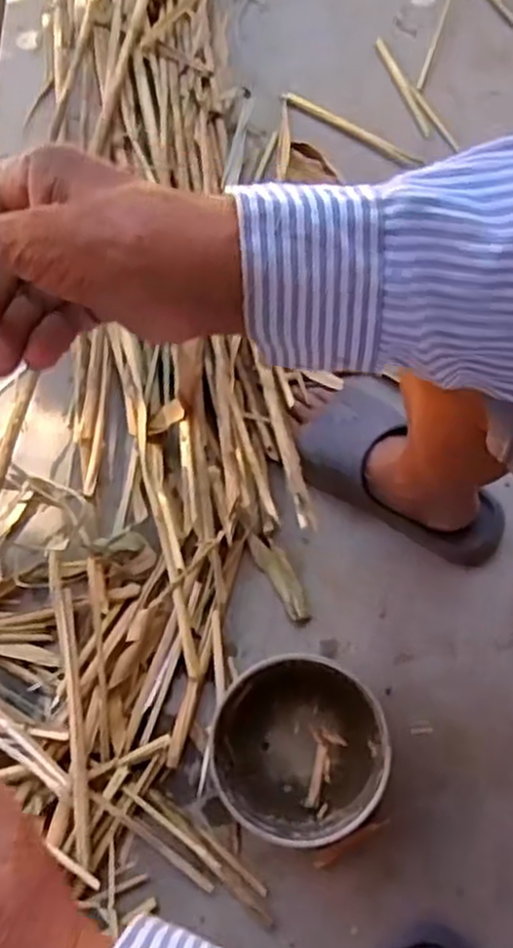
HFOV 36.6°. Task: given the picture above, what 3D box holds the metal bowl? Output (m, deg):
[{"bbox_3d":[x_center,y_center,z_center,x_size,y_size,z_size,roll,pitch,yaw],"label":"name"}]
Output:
[{"bbox_3d":[0.036,0.260,0.732,0.145,0.076,0.154,0,75,0],"label":"metal bowl"}]

